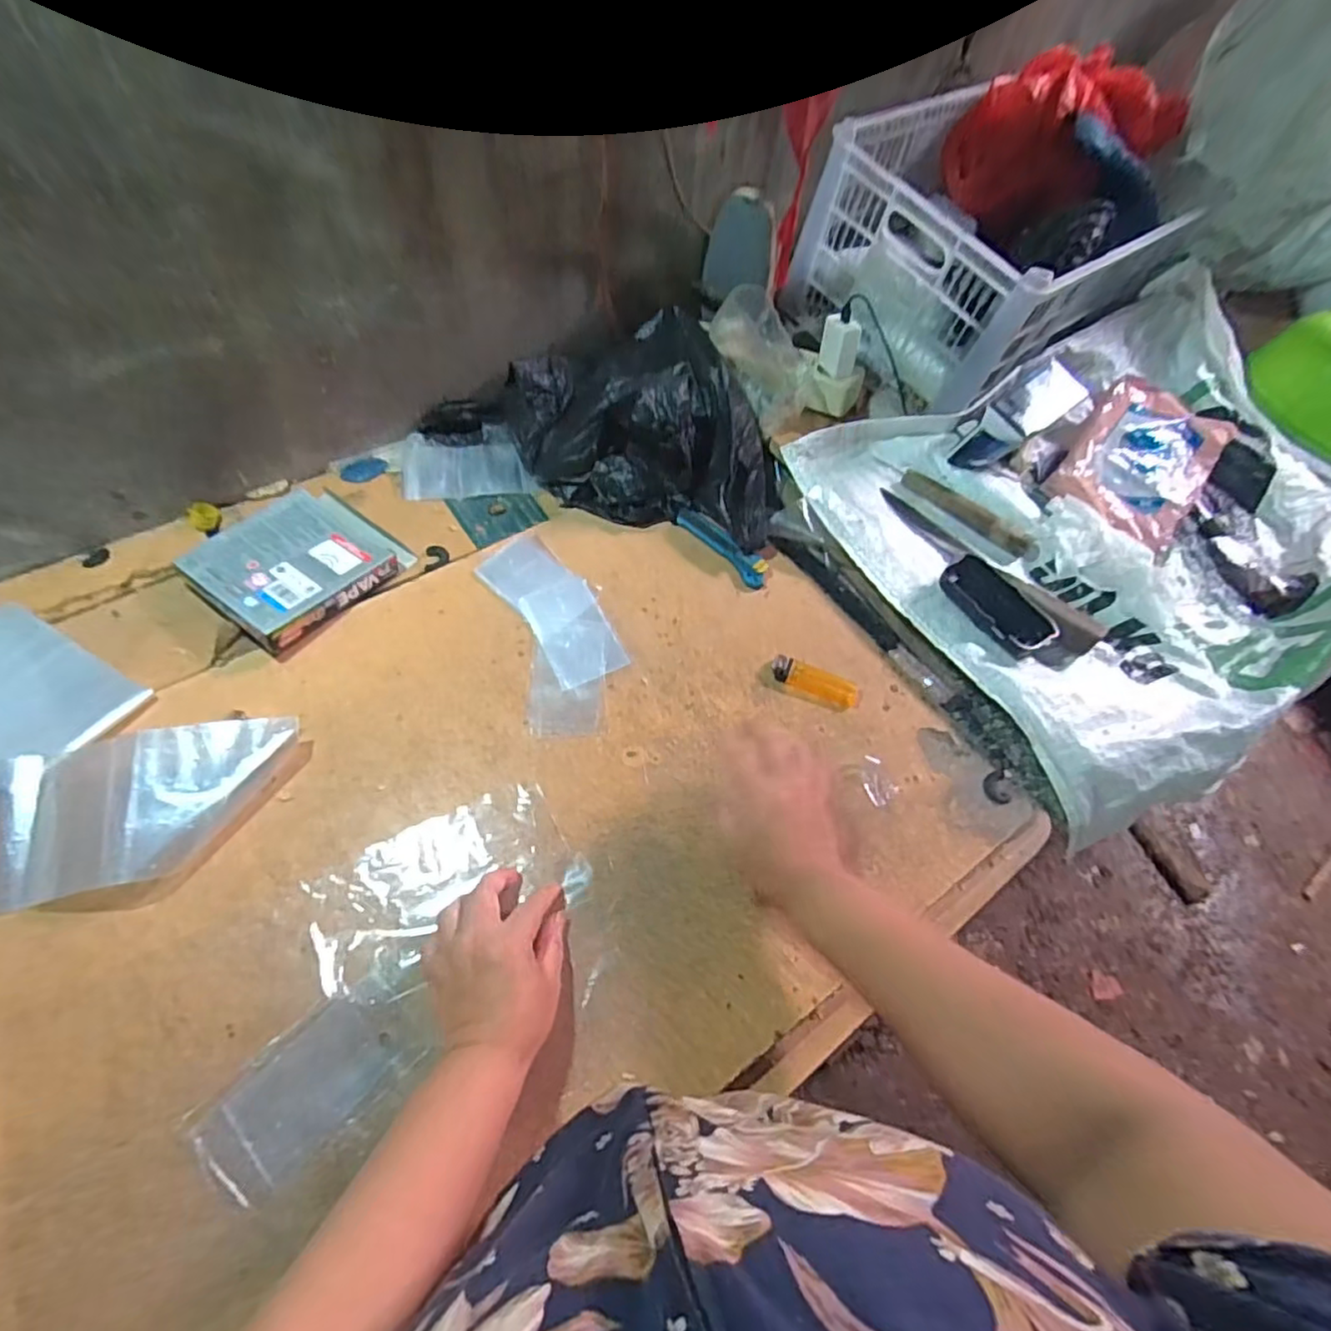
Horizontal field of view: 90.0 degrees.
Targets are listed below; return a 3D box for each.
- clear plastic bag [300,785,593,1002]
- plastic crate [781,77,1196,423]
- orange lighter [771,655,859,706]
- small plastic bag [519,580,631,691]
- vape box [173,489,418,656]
[{"bbox_3d":[-0.164,0.165,0.499,0.187,0.005,0.107,-24,63,-19],"label":"clear plastic bag"},{"bbox_3d":[0.369,-0.477,0.762,0.339,0.179,0.289,-35,70,-21],"label":"plastic crate"},{"bbox_3d":[0.138,0.012,0.608,0.081,0.013,0.025,19,58,7],"label":"orange lighter"},{"bbox_3d":[-0.086,-0.032,0.628,0.067,0.004,0.107,-21,62,-18],"label":"small plastic bag"},{"bbox_3d":[-0.350,-0.100,0.631,0.146,0.035,0.156,33,61,15],"label":"vape box"}]

